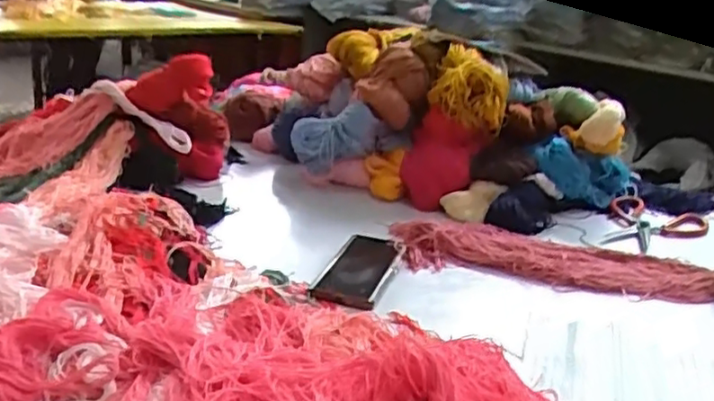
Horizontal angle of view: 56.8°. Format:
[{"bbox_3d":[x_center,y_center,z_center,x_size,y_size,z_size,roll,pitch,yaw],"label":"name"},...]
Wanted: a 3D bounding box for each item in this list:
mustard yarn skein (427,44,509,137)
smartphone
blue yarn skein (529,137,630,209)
[{"bbox_3d":[0.168,-0.168,0.999,0.113,0.104,0.097,8,21,9],"label":"mustard yarn skein"},{"bbox_3d":[0.004,0.076,0.767,0.077,0.013,0.183,9,21,13],"label":"smartphone"},{"bbox_3d":[0.356,-0.040,1.028,0.206,0.077,0.050,16,15,-22],"label":"blue yarn skein"}]

